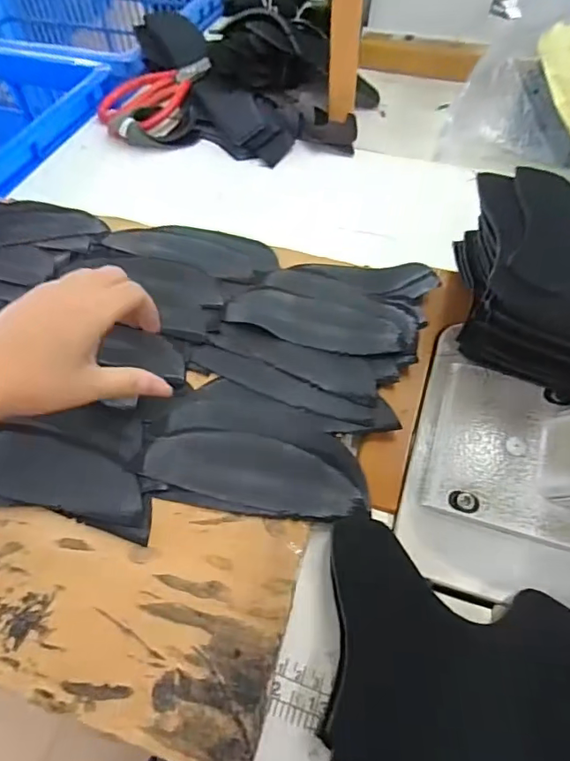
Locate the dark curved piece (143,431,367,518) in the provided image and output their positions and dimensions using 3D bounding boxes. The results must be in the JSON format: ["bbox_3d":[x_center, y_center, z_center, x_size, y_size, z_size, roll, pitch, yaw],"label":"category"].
[{"bbox_3d":[-0.019,0.057,0.317,0.136,0.004,0.046,13,59,11],"label":"dark curved piece"}]

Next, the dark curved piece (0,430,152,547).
[{"bbox_3d":[-0.149,0.063,0.319,0.140,0.005,0.054,7,56,9],"label":"dark curved piece"}]

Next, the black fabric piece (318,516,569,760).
[{"bbox_3d":[0.140,0.152,0.236,0.243,0.019,0.126,9,57,8],"label":"black fabric piece"}]

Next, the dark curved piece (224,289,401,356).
[{"bbox_3d":[0.021,-0.047,0.378,0.131,0.012,0.044,16,58,14],"label":"dark curved piece"}]

